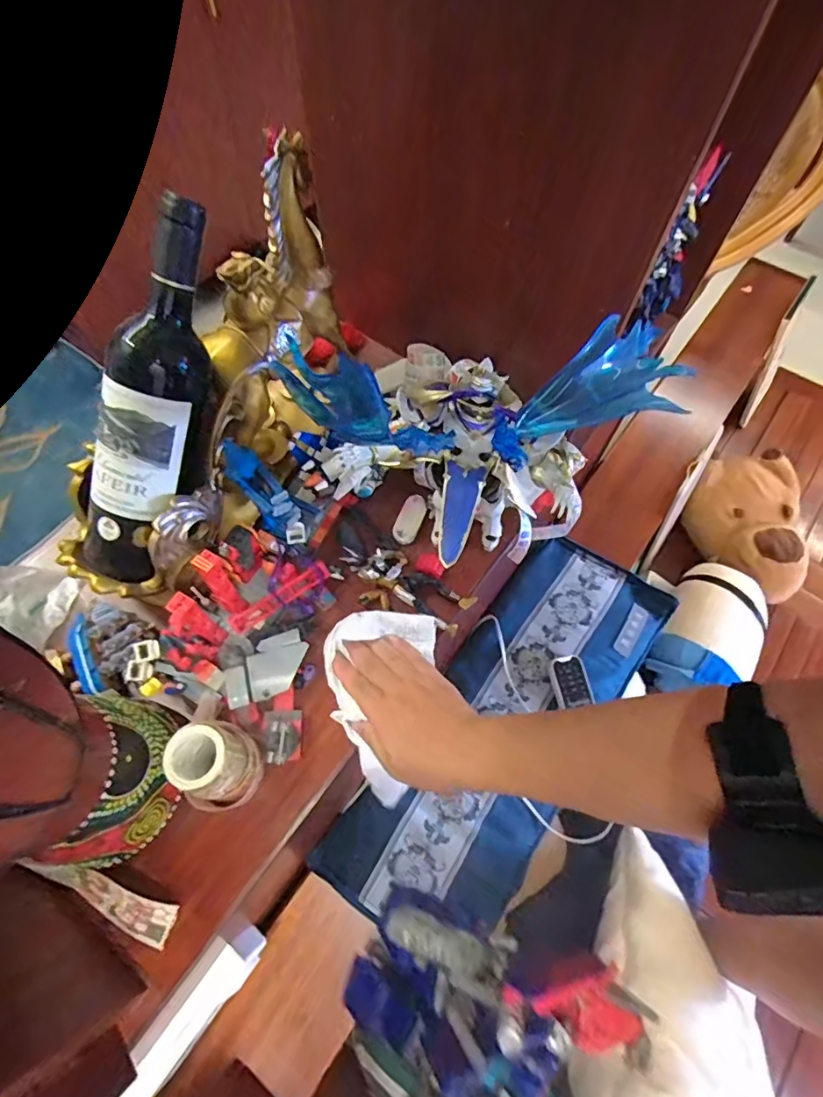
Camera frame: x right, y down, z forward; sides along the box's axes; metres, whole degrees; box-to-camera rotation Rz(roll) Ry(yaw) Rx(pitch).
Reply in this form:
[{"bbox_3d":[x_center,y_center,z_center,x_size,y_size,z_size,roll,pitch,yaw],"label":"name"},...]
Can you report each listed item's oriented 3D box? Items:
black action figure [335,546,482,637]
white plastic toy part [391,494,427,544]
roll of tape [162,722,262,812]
[{"bbox_3d":[-0.004,0.035,0.498,0.128,0.025,0.059,19,65,8],"label":"black action figure"},{"bbox_3d":[-0.001,-0.031,0.539,0.025,0.006,0.056,20,65,8],"label":"white plastic toy part"},{"bbox_3d":[-0.147,0.164,0.394,0.049,0.071,0.054,-37,70,-18],"label":"roll of tape"}]

